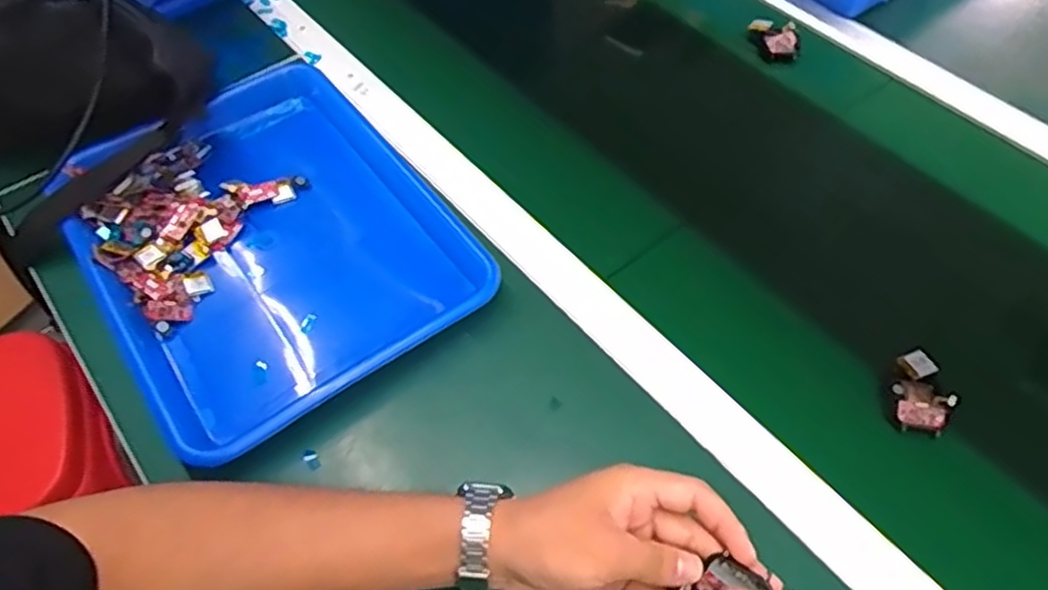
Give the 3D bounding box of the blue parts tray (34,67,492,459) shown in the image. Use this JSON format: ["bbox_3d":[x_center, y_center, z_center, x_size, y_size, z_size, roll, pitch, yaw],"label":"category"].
[{"bbox_3d":[-0.199,-0.043,0.555,0.259,0.046,0.321,-33,61,-21],"label":"blue parts tray"}]

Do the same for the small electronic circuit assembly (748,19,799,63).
[{"bbox_3d":[0.258,-0.263,0.722,0.034,0.023,0.060,-12,56,-8],"label":"small electronic circuit assembly"}]

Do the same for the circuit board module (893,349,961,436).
[{"bbox_3d":[0.277,0.065,0.489,0.035,0.017,0.058,15,56,11],"label":"circuit board module"}]

